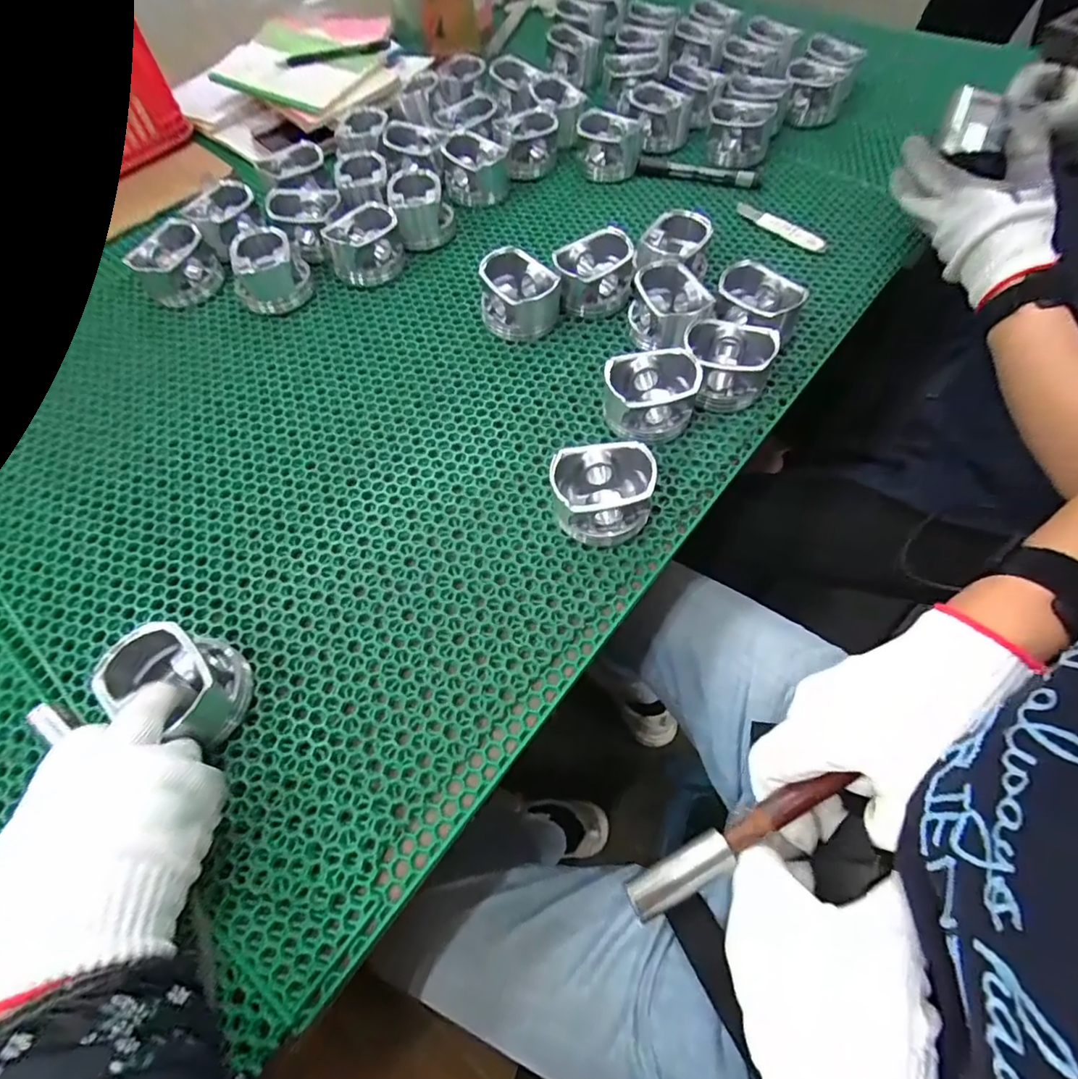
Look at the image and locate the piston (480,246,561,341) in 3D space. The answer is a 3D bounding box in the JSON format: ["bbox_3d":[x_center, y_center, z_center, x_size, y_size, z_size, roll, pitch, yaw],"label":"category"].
[{"bbox_3d":[-0.019,-0.235,0.520,0.073,0.053,0.073,-1,62,1],"label":"piston"}]

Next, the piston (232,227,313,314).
[{"bbox_3d":[-0.277,-0.278,0.551,0.071,0.052,0.071,-24,64,-11],"label":"piston"}]

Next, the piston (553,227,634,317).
[{"bbox_3d":[0.054,-0.258,0.530,0.072,0.051,0.072,-11,62,-4],"label":"piston"}]

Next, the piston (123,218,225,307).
[{"bbox_3d":[-0.376,-0.285,0.559,0.072,0.048,0.072,-1,62,1],"label":"piston"}]

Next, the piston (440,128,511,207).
[{"bbox_3d":[-0.073,-0.431,0.626,0.071,0.056,0.071,-15,63,-6],"label":"piston"}]

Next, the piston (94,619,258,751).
[{"bbox_3d":[-0.228,0.088,0.343,0.069,0.062,0.058,23,65,13],"label":"piston"}]

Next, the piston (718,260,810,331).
[{"bbox_3d":[0.201,-0.214,0.505,0.074,0.049,0.074,-1,62,1],"label":"piston"}]

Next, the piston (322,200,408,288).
[{"bbox_3d":[-0.182,-0.310,0.570,0.072,0.048,0.072,-19,63,-8],"label":"piston"}]

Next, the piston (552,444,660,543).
[{"bbox_3d":[0.048,-0.035,0.411,0.078,0.046,0.069,3,62,3],"label":"piston"}]

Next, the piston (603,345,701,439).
[{"bbox_3d":[0.093,-0.120,0.453,0.071,0.049,0.061,0,62,2],"label":"piston"}]

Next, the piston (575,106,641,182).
[{"bbox_3d":[0.083,-0.474,0.644,0.073,0.054,0.073,6,62,5],"label":"piston"}]

